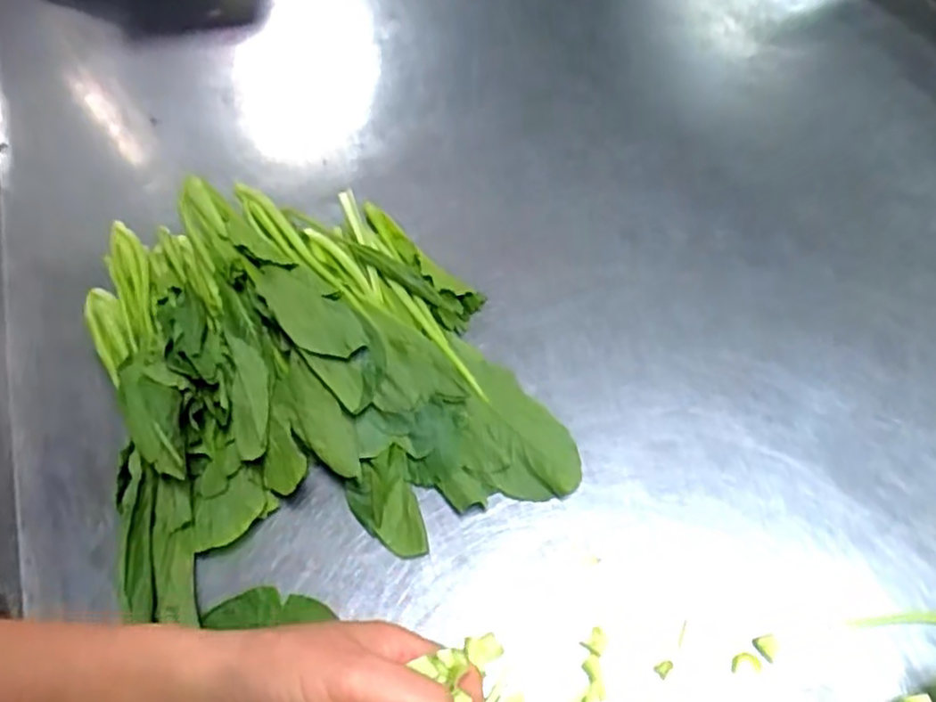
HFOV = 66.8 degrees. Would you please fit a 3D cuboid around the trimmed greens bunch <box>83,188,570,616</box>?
[{"bbox_3d":[-0.142,-0.006,0.593,0.331,0.082,0.361,-18,58,-6],"label":"trimmed greens bunch"}]

